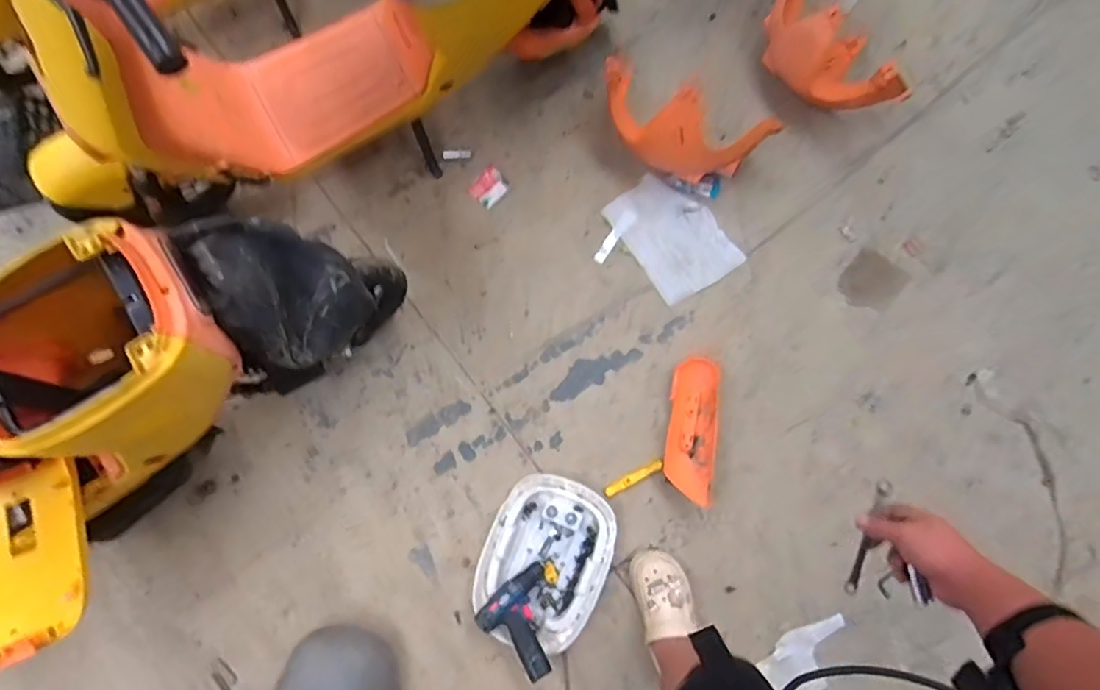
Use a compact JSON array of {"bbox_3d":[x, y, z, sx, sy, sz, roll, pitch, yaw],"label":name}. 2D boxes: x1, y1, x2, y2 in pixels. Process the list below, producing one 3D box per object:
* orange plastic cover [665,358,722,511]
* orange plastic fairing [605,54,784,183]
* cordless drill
[{"bbox_3d":[0.336,0.195,1.353,0.117,0.064,0.343,8,76,4],"label":"orange plastic cover"},{"bbox_3d":[0.327,-0.541,1.436,0.430,0.190,0.154,24,78,9],"label":"orange plastic fairing"},{"bbox_3d":[-0.043,0.596,1.241,0.174,0.074,0.189,-37,77,-8],"label":"cordless drill"}]

